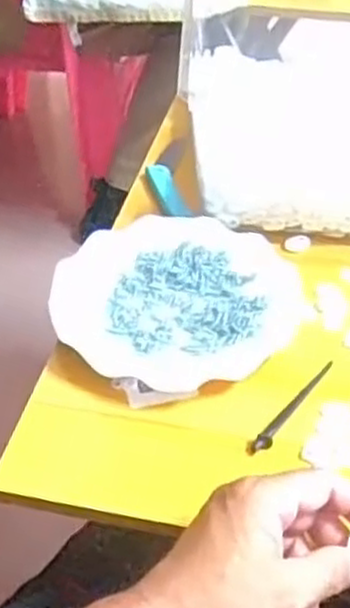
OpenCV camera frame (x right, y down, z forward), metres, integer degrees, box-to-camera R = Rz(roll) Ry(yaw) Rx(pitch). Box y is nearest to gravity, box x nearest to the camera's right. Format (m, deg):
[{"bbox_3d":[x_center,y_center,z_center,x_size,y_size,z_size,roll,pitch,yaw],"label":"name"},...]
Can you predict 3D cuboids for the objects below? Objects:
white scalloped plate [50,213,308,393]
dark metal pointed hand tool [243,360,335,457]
[{"bbox_3d":[0.000,-0.008,0.599,0.182,0.023,0.170,1,43,-1],"label":"white scalloped plate"},{"bbox_3d":[0.080,0.070,0.536,0.012,0.005,0.102,26,48,24],"label":"dark metal pointed hand tool"}]

